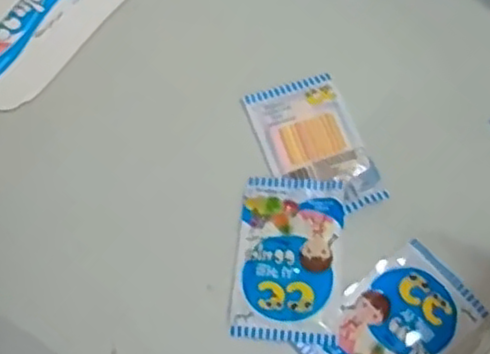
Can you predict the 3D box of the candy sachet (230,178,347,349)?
[{"bbox_3d":[0.028,0.049,0.415,0.060,0.005,0.103,7,67,3],"label":"candy sachet"}]

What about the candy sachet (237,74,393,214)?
[{"bbox_3d":[0.046,-0.020,0.446,0.064,0.005,0.100,-20,68,-9],"label":"candy sachet"}]

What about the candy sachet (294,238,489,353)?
[{"bbox_3d":[0.088,0.090,0.400,0.101,0.008,0.063,-38,72,-15],"label":"candy sachet"}]

